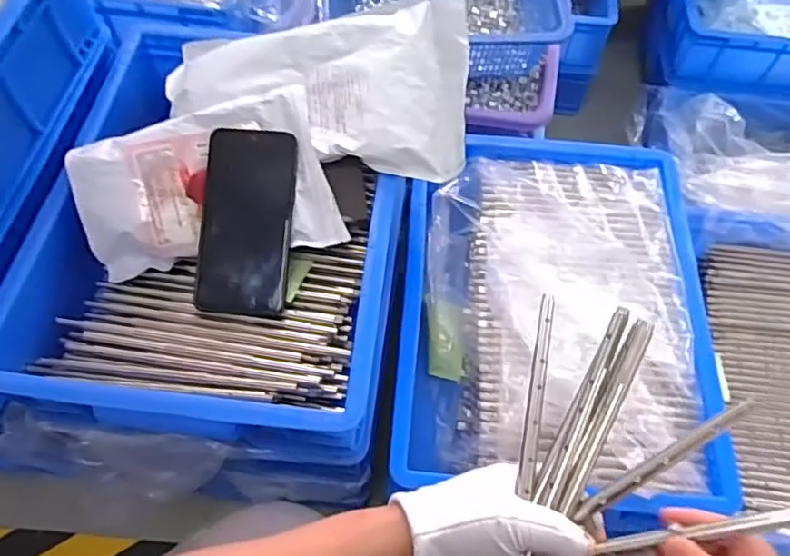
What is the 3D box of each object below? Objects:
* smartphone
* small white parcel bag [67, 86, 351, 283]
[{"bbox_3d":[-0.128,-0.050,0.516,0.075,0.008,0.163,5,79,-10],"label":"smartphone"},{"bbox_3d":[-0.165,-0.077,0.522,0.210,0.035,0.143,-15,85,-9],"label":"small white parcel bag"}]

